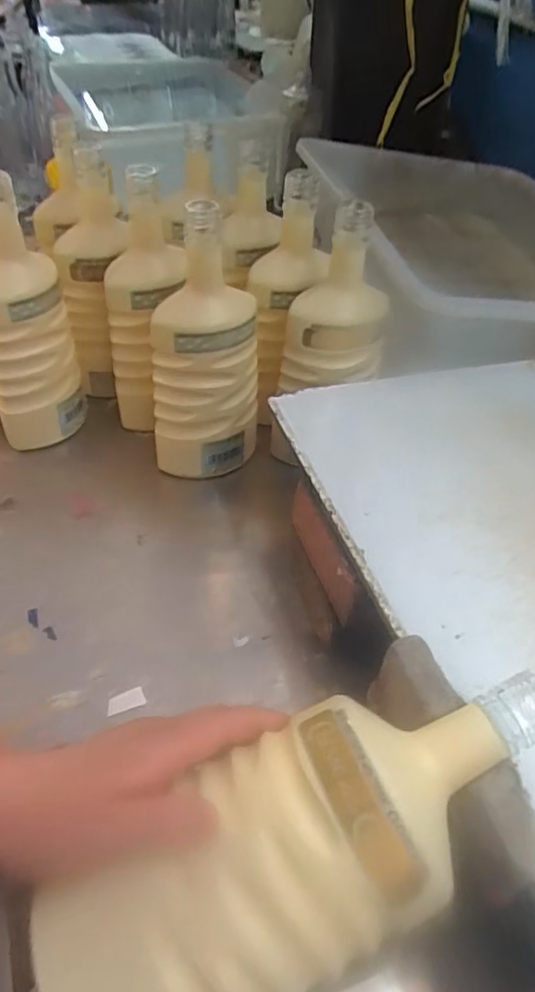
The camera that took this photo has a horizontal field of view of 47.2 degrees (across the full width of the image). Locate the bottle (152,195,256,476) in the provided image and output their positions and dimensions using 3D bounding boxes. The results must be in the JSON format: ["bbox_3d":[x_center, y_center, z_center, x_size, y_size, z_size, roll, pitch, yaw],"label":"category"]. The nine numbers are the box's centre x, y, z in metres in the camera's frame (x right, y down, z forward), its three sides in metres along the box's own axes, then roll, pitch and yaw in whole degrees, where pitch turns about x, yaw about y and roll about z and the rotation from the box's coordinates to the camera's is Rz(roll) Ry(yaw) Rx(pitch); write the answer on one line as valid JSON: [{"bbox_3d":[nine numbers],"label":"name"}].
[{"bbox_3d":[-0.058,-0.120,0.561,0.070,0.245,0.094,30,54,24],"label":"bottle"}]

